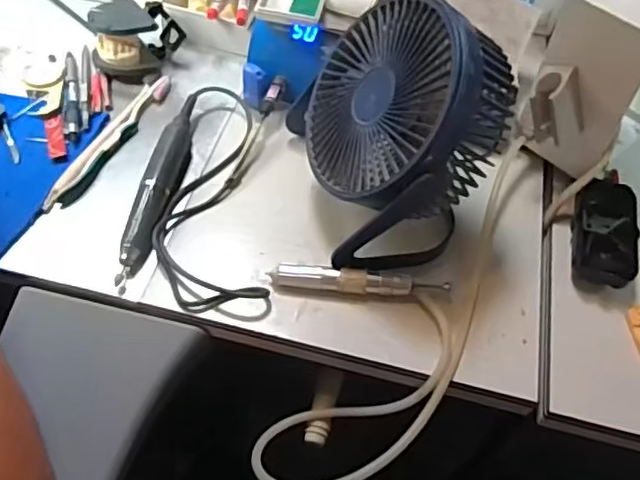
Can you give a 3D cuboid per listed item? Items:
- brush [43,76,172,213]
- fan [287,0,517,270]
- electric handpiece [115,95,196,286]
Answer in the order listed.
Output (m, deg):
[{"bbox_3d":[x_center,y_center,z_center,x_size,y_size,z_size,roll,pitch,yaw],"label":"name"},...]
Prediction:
[{"bbox_3d":[-0.196,-0.096,0.575,0.024,0.011,0.184,20,55,10],"label":"brush"},{"bbox_3d":[0.076,-0.099,0.503,0.167,0.177,0.174,-12,56,-13],"label":"fan"},{"bbox_3d":[-0.143,-0.052,0.543,0.024,0.027,0.201,9,54,2],"label":"electric handpiece"}]

